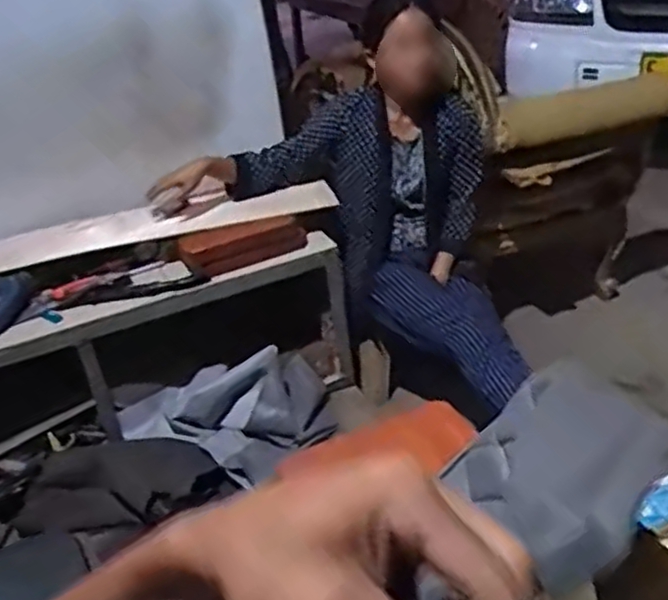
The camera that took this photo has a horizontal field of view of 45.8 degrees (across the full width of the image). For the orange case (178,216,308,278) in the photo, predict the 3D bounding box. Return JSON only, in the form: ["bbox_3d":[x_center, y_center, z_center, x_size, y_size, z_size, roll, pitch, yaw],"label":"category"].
[{"bbox_3d":[-0.209,-0.128,1.804,0.281,0.075,0.103,-21,33,-21],"label":"orange case"}]

